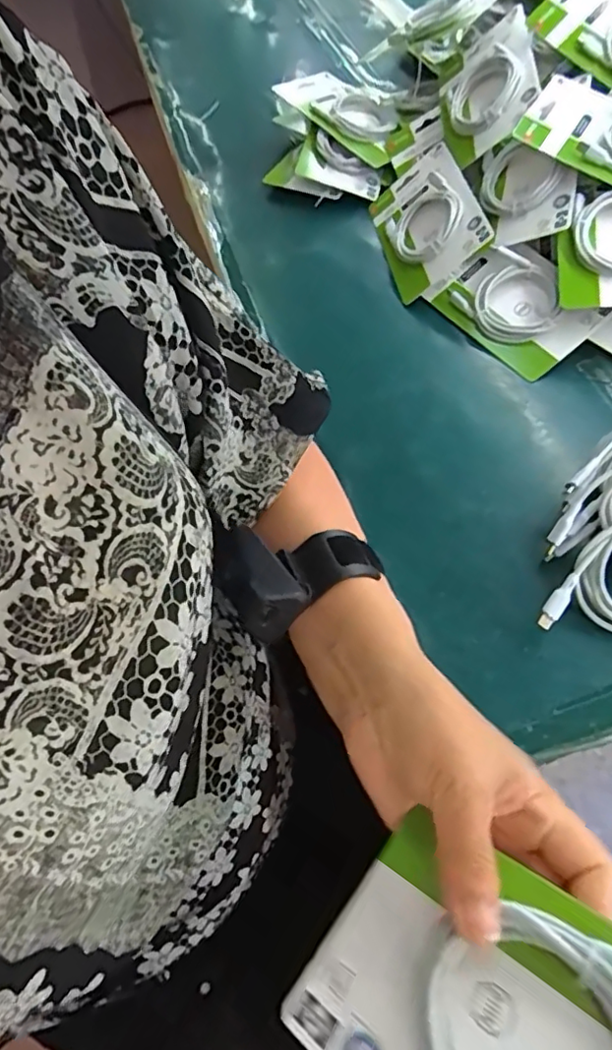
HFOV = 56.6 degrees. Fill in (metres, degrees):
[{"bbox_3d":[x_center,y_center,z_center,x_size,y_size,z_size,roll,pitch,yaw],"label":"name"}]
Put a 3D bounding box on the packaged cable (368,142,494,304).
[{"bbox_3d":[0.121,-0.322,0.592,0.100,0.019,0.176,-31,53,32],"label":"packaged cable"}]

